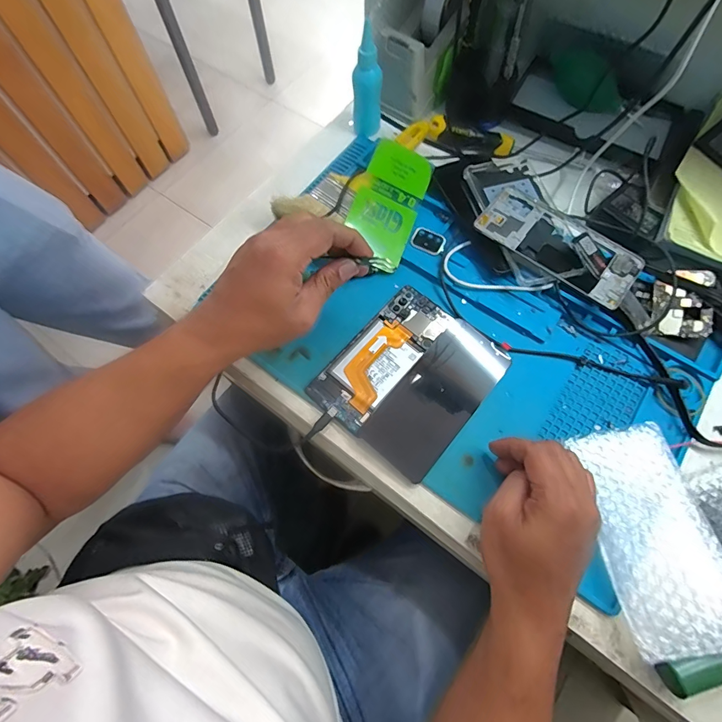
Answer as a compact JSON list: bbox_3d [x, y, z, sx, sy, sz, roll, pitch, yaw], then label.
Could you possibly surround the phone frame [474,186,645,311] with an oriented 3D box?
[{"bbox_3d":[0.205,-0.123,0.414,0.163,0.007,0.077,36,72,12],"label":"phone frame"}]

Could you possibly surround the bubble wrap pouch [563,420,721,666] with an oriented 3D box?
[{"bbox_3d":[0.237,0.138,0.325,0.086,0.008,0.170,-12,60,6],"label":"bubble wrap pouch"}]

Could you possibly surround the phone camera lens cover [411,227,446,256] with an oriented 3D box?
[{"bbox_3d":[0.075,-0.133,0.442,0.036,0.006,0.026,26,71,11],"label":"phone camera lens cover"}]

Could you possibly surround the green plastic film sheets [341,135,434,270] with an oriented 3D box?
[{"bbox_3d":[0.031,-0.178,0.449,0.070,0.004,0.151,24,75,-9],"label":"green plastic film sheets"}]

